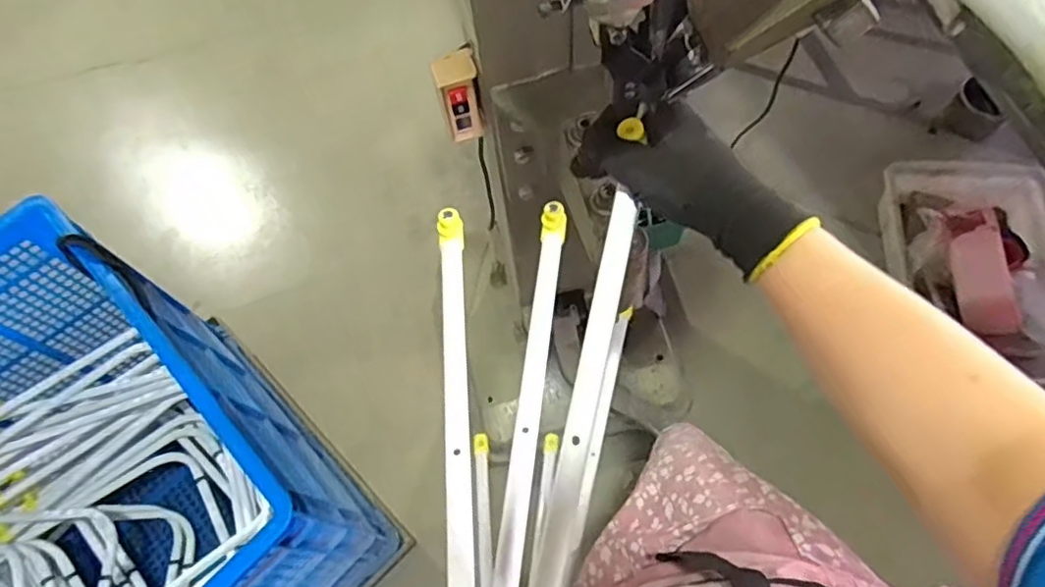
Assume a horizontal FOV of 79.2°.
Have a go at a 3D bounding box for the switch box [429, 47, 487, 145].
[{"bbox_3d":[-0.075,-0.235,0.767,0.051,0.116,0.040,-18,65,-5],"label":"switch box"}]

